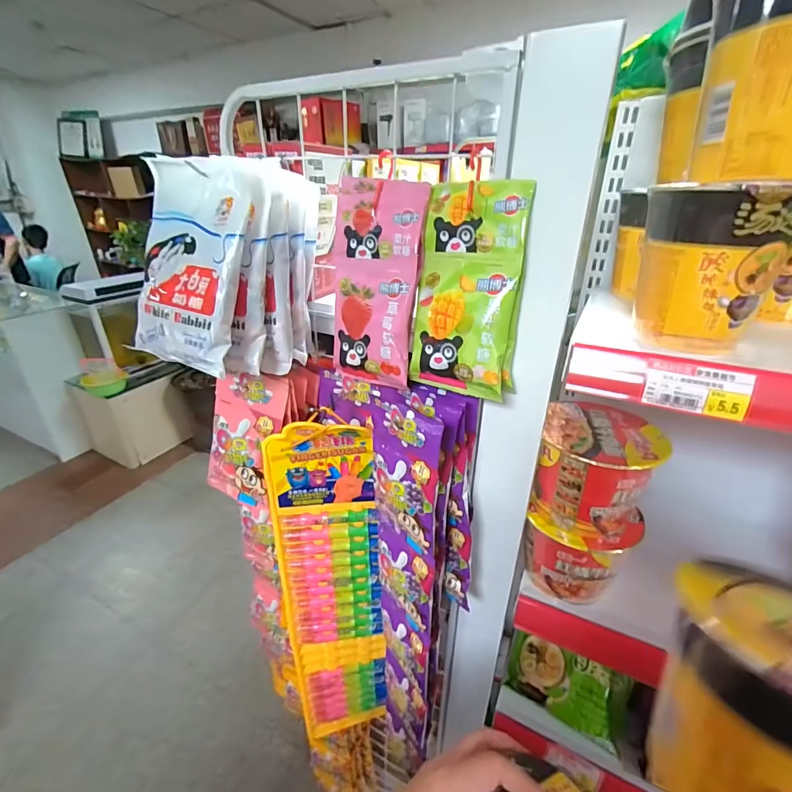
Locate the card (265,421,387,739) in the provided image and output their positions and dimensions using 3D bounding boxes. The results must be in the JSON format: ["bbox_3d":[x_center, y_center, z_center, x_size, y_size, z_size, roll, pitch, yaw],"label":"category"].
[{"bbox_3d":[-0.076,0.261,0.511,0.114,0.515,0.028,-2,27,-3],"label":"card"}]

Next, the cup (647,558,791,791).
[{"bbox_3d":[0.208,0.168,0.229,0.096,0.122,0.096,0,27,0],"label":"cup"}]

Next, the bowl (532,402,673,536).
[{"bbox_3d":[0.220,0.082,0.452,0.112,0.101,0.119,0,27,0],"label":"bowl"}]

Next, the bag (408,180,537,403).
[{"bbox_3d":[0.059,-0.088,0.345,0.087,0.170,0.019,14,14,31],"label":"bag"}]

